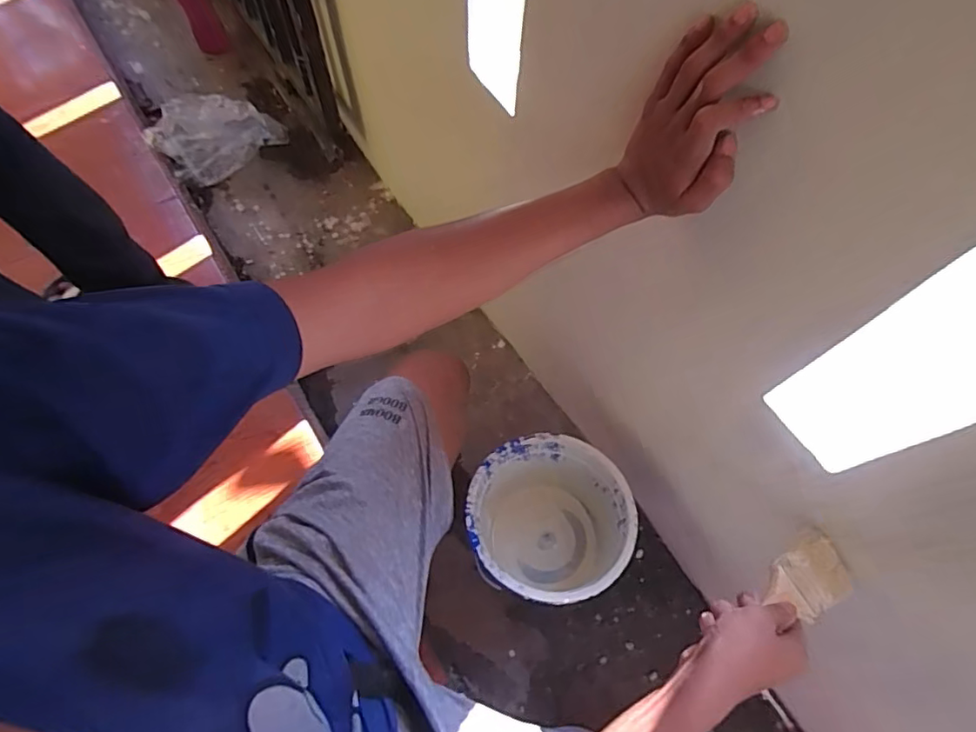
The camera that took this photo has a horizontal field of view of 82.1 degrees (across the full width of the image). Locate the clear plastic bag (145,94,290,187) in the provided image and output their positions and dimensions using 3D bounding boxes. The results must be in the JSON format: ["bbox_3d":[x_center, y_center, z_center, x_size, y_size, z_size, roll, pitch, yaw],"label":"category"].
[{"bbox_3d":[-0.628,-0.541,1.286,0.250,0.103,0.173,-39,73,-18],"label":"clear plastic bag"}]

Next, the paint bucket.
[{"bbox_3d":[0.084,0.230,0.838,0.230,0.186,0.220,1,65,-2],"label":"paint bucket"}]

